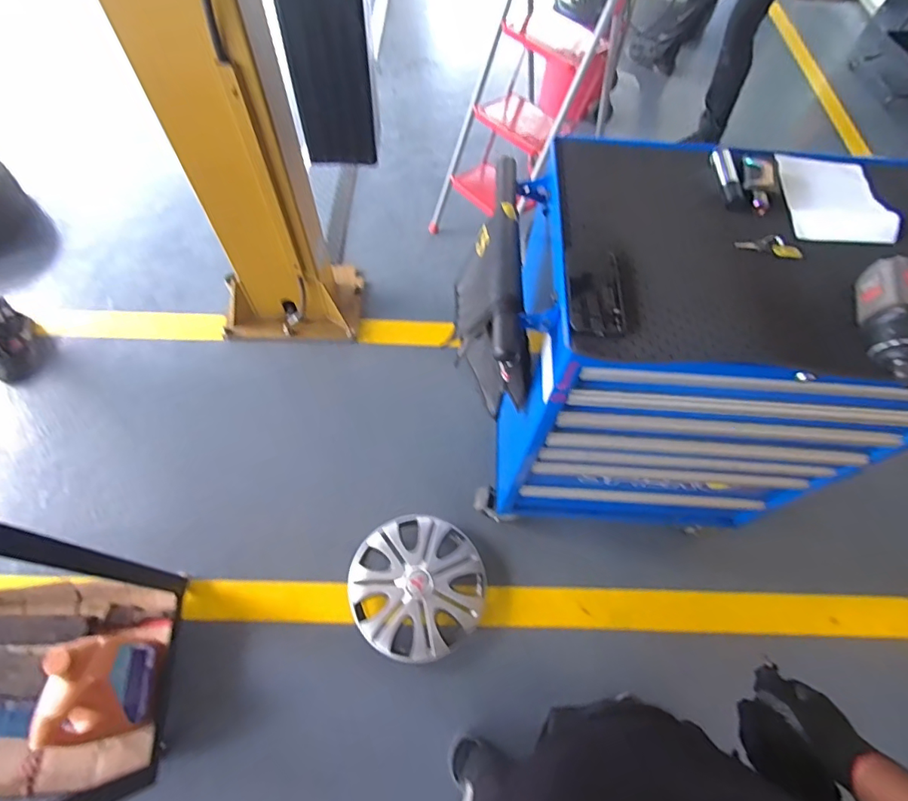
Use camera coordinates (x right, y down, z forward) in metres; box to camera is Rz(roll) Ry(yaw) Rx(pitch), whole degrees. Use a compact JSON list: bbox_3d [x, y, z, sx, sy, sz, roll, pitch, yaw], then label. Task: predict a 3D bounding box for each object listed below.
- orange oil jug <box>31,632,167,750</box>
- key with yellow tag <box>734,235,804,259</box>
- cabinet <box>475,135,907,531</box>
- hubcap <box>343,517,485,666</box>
[{"bbox_3d":[-0.787,0.647,1.083,0.112,0.255,0.212,0,62,-2],"label":"orange oil jug"},{"bbox_3d":[0.482,-0.240,0.741,0.096,0.007,0.036,10,62,3],"label":"key with yellow tag"},{"bbox_3d":[0.491,-0.070,1.102,0.724,0.868,0.485,0,62,-2],"label":"cabinet"},{"bbox_3d":[-0.107,0.520,1.376,0.369,0.067,0.378,1,62,-2],"label":"hubcap"}]

